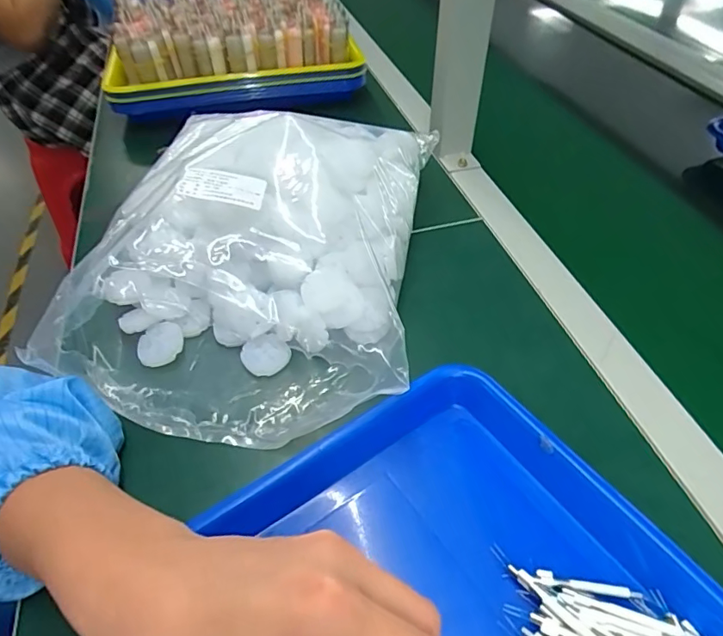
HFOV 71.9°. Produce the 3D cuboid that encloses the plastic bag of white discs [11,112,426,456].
[{"bbox_3d":[-0.077,-0.071,0.419,0.269,0.098,0.336,11,49,11],"label":"plastic bag of white discs"}]

